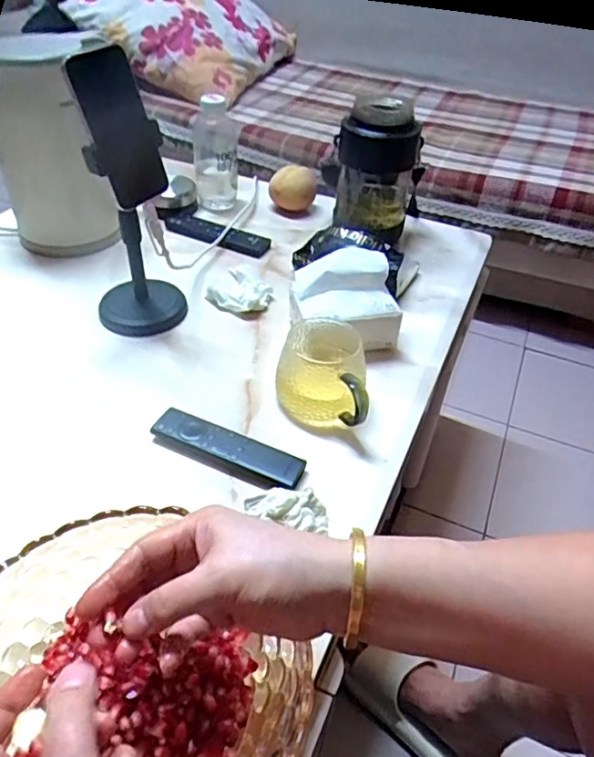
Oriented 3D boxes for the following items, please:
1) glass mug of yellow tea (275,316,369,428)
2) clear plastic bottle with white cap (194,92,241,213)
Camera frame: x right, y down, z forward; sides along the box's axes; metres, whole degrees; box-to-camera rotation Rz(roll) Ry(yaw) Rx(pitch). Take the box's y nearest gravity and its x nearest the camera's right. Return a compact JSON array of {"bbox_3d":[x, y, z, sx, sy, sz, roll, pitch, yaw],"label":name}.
[{"bbox_3d":[0.031,-0.006,0.613,0.098,0.074,0.104,10,42,7],"label":"glass mug of yellow tea"},{"bbox_3d":[-0.131,-0.362,0.917,0.069,0.170,0.059,-3,41,-8],"label":"clear plastic bottle with white cap"}]

